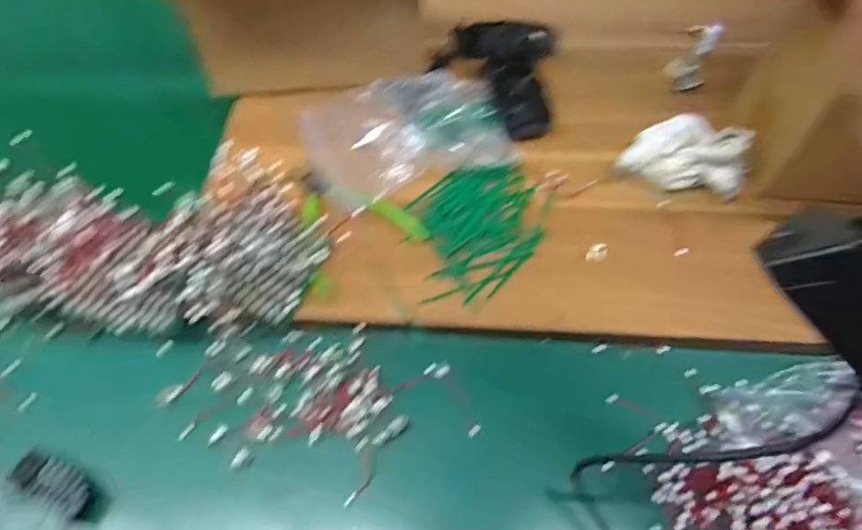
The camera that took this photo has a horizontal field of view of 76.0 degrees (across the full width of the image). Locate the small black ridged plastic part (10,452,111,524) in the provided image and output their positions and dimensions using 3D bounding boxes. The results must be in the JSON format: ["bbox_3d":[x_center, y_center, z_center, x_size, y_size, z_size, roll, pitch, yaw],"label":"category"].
[{"bbox_3d":[-0.276,0.165,0.414,0.068,0.018,0.027,25,70,8],"label":"small black ridged plastic part"}]

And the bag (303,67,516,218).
[{"bbox_3d":[-0.023,-0.130,0.530,0.191,0.049,0.143,-17,60,-8],"label":"bag"}]

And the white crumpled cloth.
[{"bbox_3d":[0.227,-0.103,0.500,0.104,0.059,0.076,17,61,12],"label":"white crumpled cloth"}]

